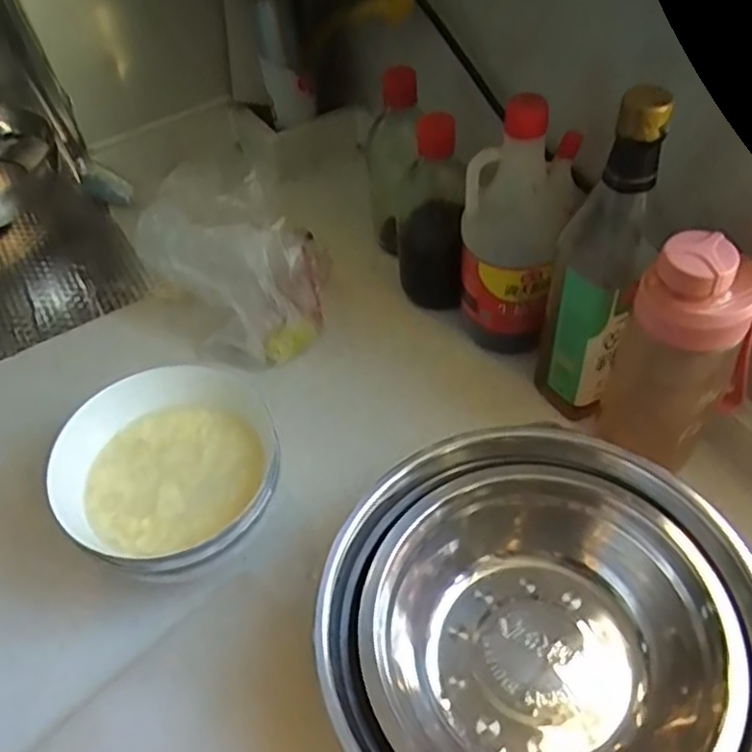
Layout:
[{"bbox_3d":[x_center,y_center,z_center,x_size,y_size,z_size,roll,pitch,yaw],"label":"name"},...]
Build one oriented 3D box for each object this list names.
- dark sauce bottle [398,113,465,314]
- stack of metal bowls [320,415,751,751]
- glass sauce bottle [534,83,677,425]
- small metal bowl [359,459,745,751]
[{"bbox_3d":[0.047,-0.134,0.588,0.058,0.171,0.063,-4,51,2],"label":"dark sauce bottle"},{"bbox_3d":[0.103,0.155,0.411,0.242,0.084,0.241,-39,58,-24],"label":"stack of metal bowls"},{"bbox_3d":[0.150,-0.067,0.464,0.055,0.245,0.048,13,53,16],"label":"glass sauce bottle"},{"bbox_3d":[0.100,0.165,0.412,0.205,0.070,0.208,-3,51,3],"label":"small metal bowl"}]

